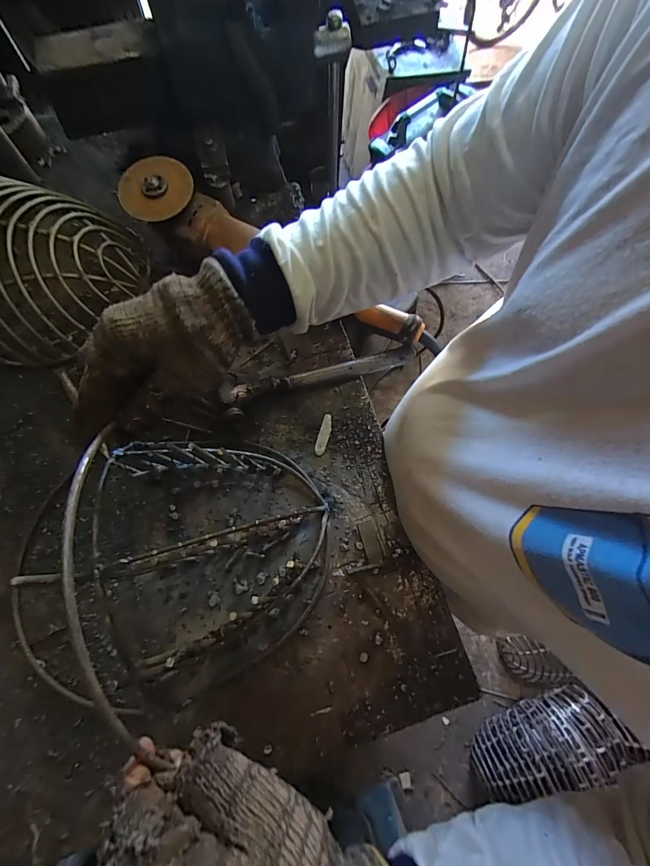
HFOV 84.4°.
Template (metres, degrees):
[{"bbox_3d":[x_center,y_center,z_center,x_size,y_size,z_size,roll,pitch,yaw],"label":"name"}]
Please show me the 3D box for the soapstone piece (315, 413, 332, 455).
[{"bbox_3d":[-0.001,0.002,0.413,0.012,0.007,0.048,16,72,2],"label":"soapstone piece"}]

